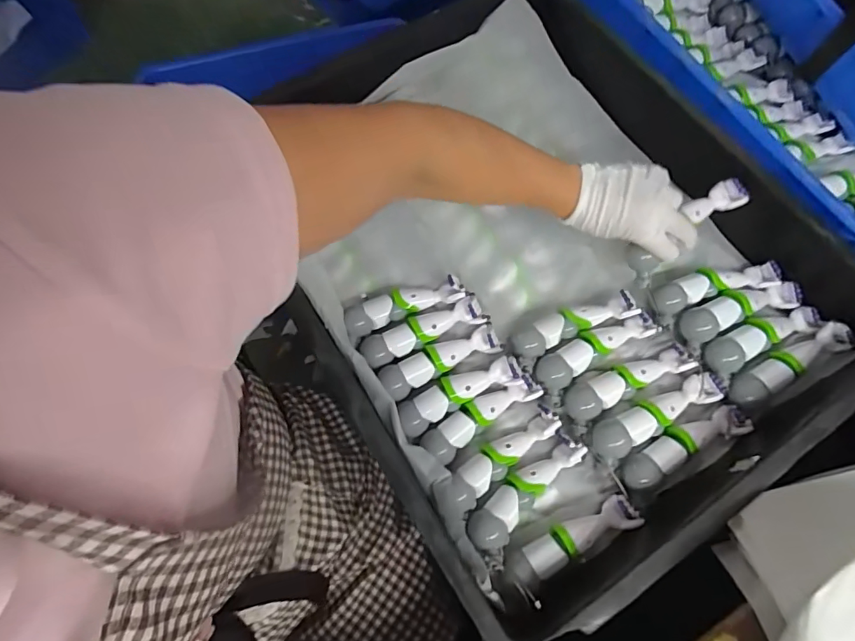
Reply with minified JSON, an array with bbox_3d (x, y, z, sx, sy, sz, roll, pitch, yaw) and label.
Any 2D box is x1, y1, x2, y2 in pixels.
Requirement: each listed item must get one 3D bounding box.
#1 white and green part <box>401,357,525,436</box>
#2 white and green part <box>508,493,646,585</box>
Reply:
[{"bbox_3d":[0.030,0.071,0.474,0.125,0.030,0.036,-25,72,-9],"label":"white and green part"},{"bbox_3d":[0.130,0.194,0.421,0.127,0.024,0.029,-23,72,-8],"label":"white and green part"}]

